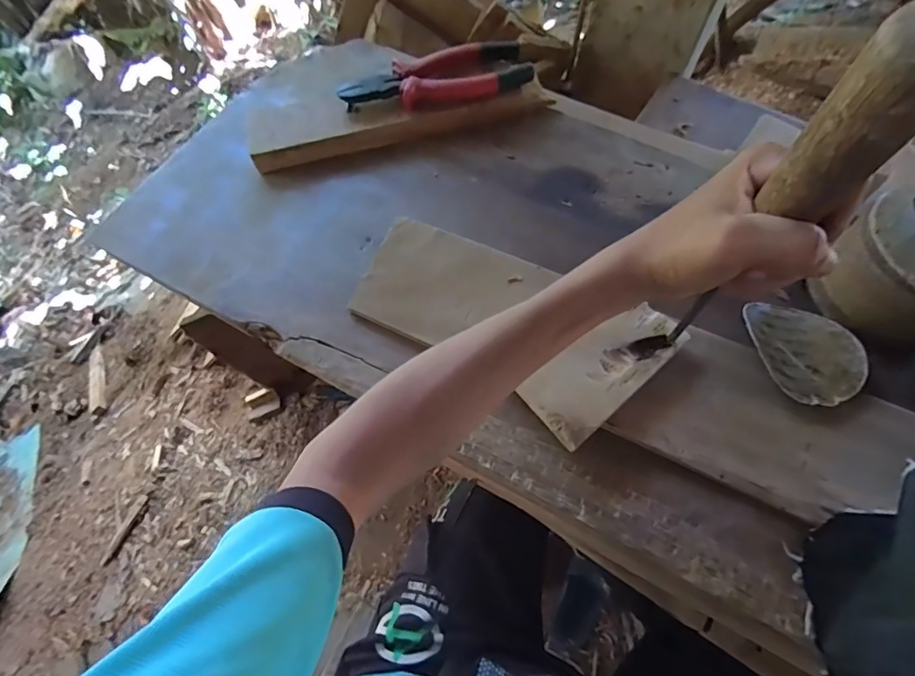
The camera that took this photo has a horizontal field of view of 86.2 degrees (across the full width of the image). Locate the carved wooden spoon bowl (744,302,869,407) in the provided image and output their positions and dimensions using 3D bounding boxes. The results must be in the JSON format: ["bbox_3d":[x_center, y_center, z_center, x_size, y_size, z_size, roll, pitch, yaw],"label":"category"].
[{"bbox_3d":[0.261,0.009,0.368,0.074,0.015,0.086,-4,52,-6],"label":"carved wooden spoon bowl"}]

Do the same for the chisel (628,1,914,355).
[{"bbox_3d":[0.139,-0.038,0.242,0.029,0.254,0.021,25,75,13],"label":"chisel"}]

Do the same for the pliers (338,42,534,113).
[{"bbox_3d":[-0.020,-0.254,0.479,0.183,0.021,0.058,-13,67,-5],"label":"pliers"}]

